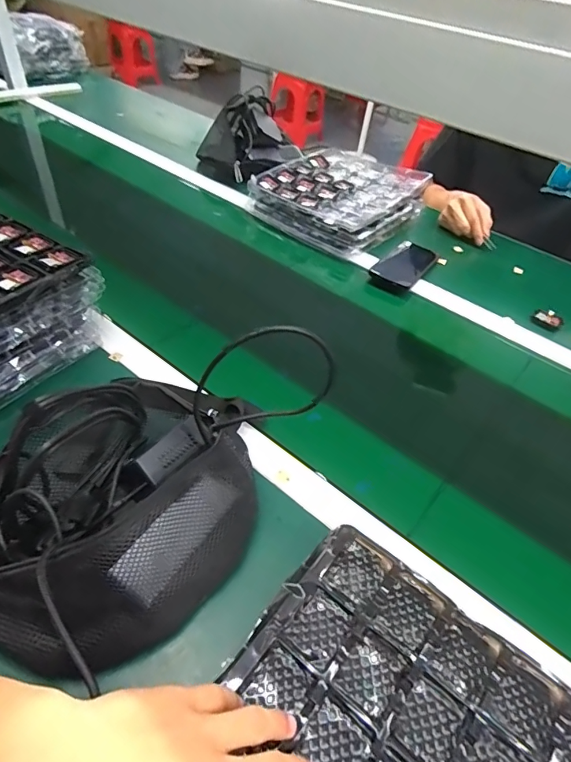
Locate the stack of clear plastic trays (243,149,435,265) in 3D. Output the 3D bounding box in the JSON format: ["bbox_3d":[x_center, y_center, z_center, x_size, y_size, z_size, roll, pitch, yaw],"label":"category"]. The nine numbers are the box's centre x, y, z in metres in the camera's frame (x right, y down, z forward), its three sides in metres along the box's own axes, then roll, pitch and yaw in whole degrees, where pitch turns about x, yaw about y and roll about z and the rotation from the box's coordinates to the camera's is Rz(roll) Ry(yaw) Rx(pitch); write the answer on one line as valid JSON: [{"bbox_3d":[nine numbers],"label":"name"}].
[{"bbox_3d":[0.115,-0.376,0.936,0.274,0.064,0.303,35,53,24],"label":"stack of clear plastic trays"}]

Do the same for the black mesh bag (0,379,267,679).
[{"bbox_3d":[-0.140,0.098,0.418,0.218,0.105,0.290,16,47,9],"label":"black mesh bag"}]

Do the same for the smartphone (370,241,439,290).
[{"bbox_3d":[0.221,-0.213,0.829,0.075,0.015,0.168,34,47,13],"label":"smartphone"}]

